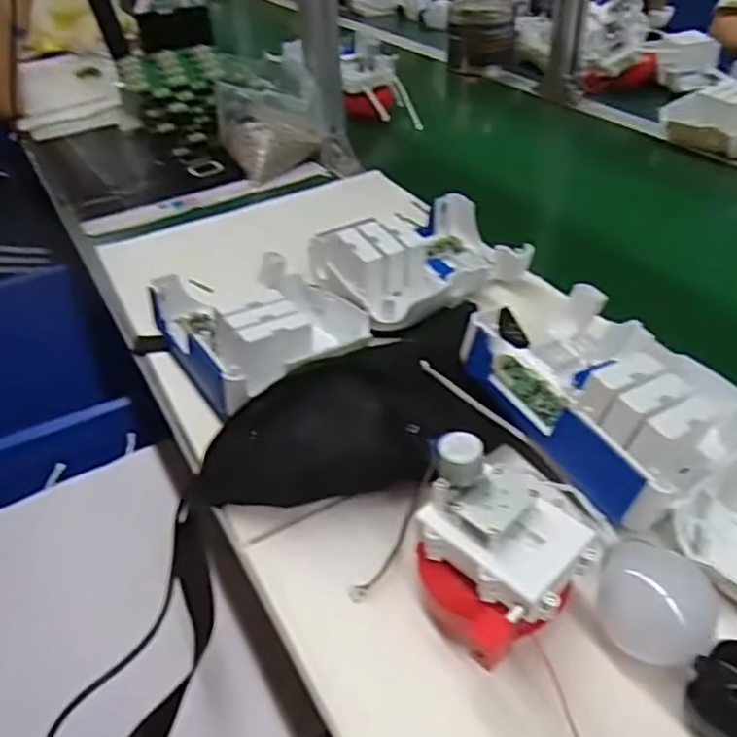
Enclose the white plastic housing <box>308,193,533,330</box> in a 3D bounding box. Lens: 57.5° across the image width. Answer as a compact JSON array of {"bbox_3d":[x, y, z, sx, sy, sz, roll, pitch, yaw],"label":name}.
[{"bbox_3d":[0.051,-0.112,0.667,0.192,0.053,0.143,-24,43,-26],"label":"white plastic housing"}]

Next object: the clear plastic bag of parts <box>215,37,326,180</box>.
[{"bbox_3d":[-0.137,-0.351,0.920,0.111,0.140,0.115,-25,43,-27],"label":"clear plastic bag of parts"}]

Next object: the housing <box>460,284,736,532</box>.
[{"bbox_3d":[0.178,0.013,0.484,0.150,0.055,0.180,-23,43,-25],"label":"housing"}]

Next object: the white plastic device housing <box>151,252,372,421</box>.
[{"bbox_3d":[-0.098,-0.048,0.598,0.151,0.052,0.190,-24,43,-26],"label":"white plastic device housing"}]

